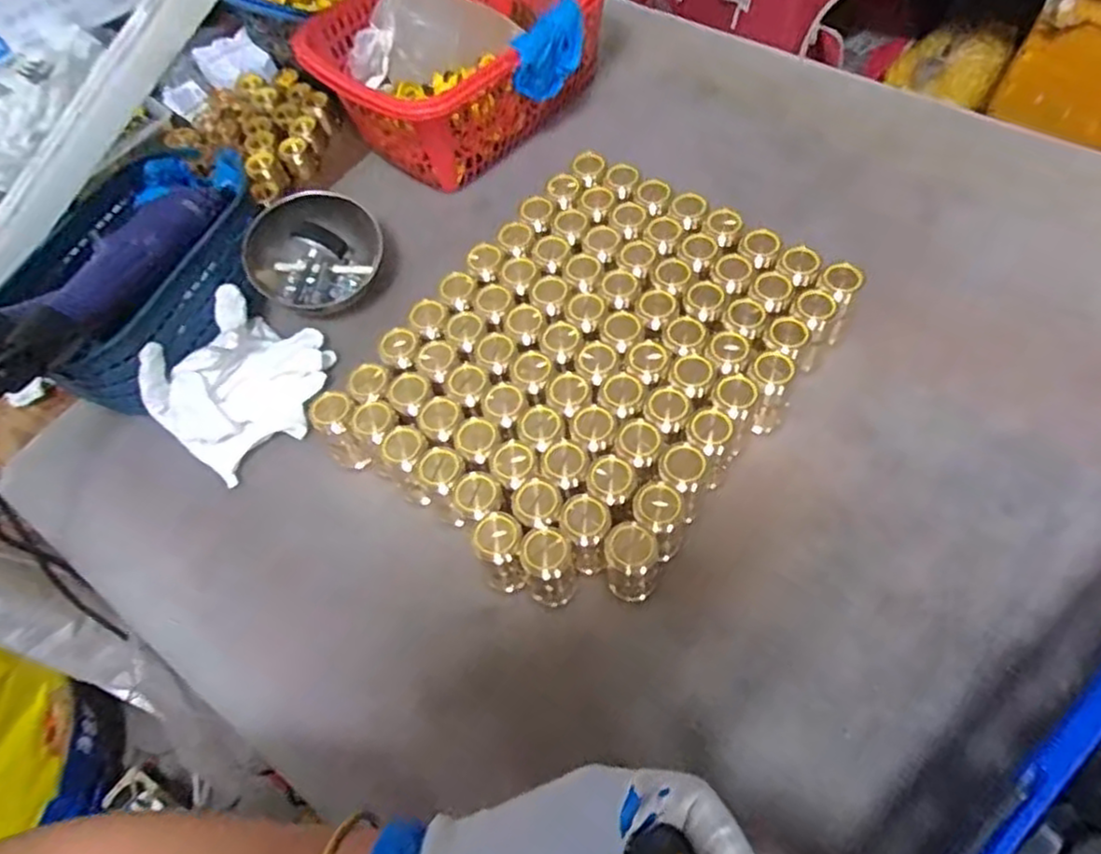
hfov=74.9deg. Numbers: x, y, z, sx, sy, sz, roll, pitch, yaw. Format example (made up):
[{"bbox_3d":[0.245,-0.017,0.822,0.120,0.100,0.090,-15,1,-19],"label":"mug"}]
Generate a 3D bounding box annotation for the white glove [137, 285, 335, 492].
[{"bbox_3d":[-0.240,-0.036,0.554,0.111,0.048,0.132,25,66,19],"label":"white glove"}]

